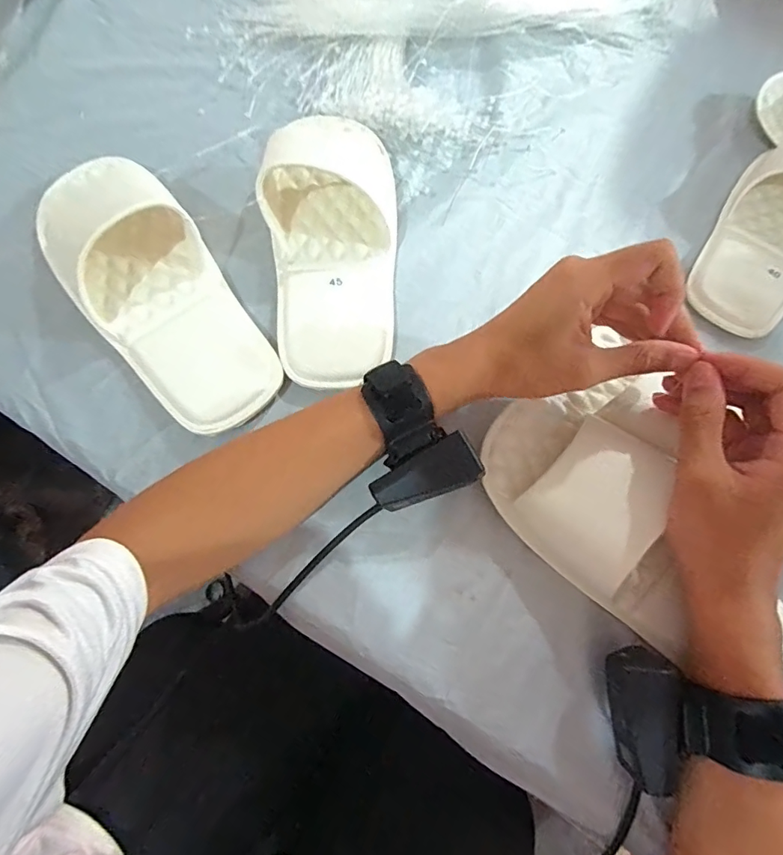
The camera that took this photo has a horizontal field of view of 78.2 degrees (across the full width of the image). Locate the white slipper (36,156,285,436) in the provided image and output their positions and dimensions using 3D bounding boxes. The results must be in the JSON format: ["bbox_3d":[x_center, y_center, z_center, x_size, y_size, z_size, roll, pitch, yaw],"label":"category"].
[{"bbox_3d":[-0.177,-0.109,0.353,0.100,0.070,0.252,-38,77,-15],"label":"white slipper"}]

